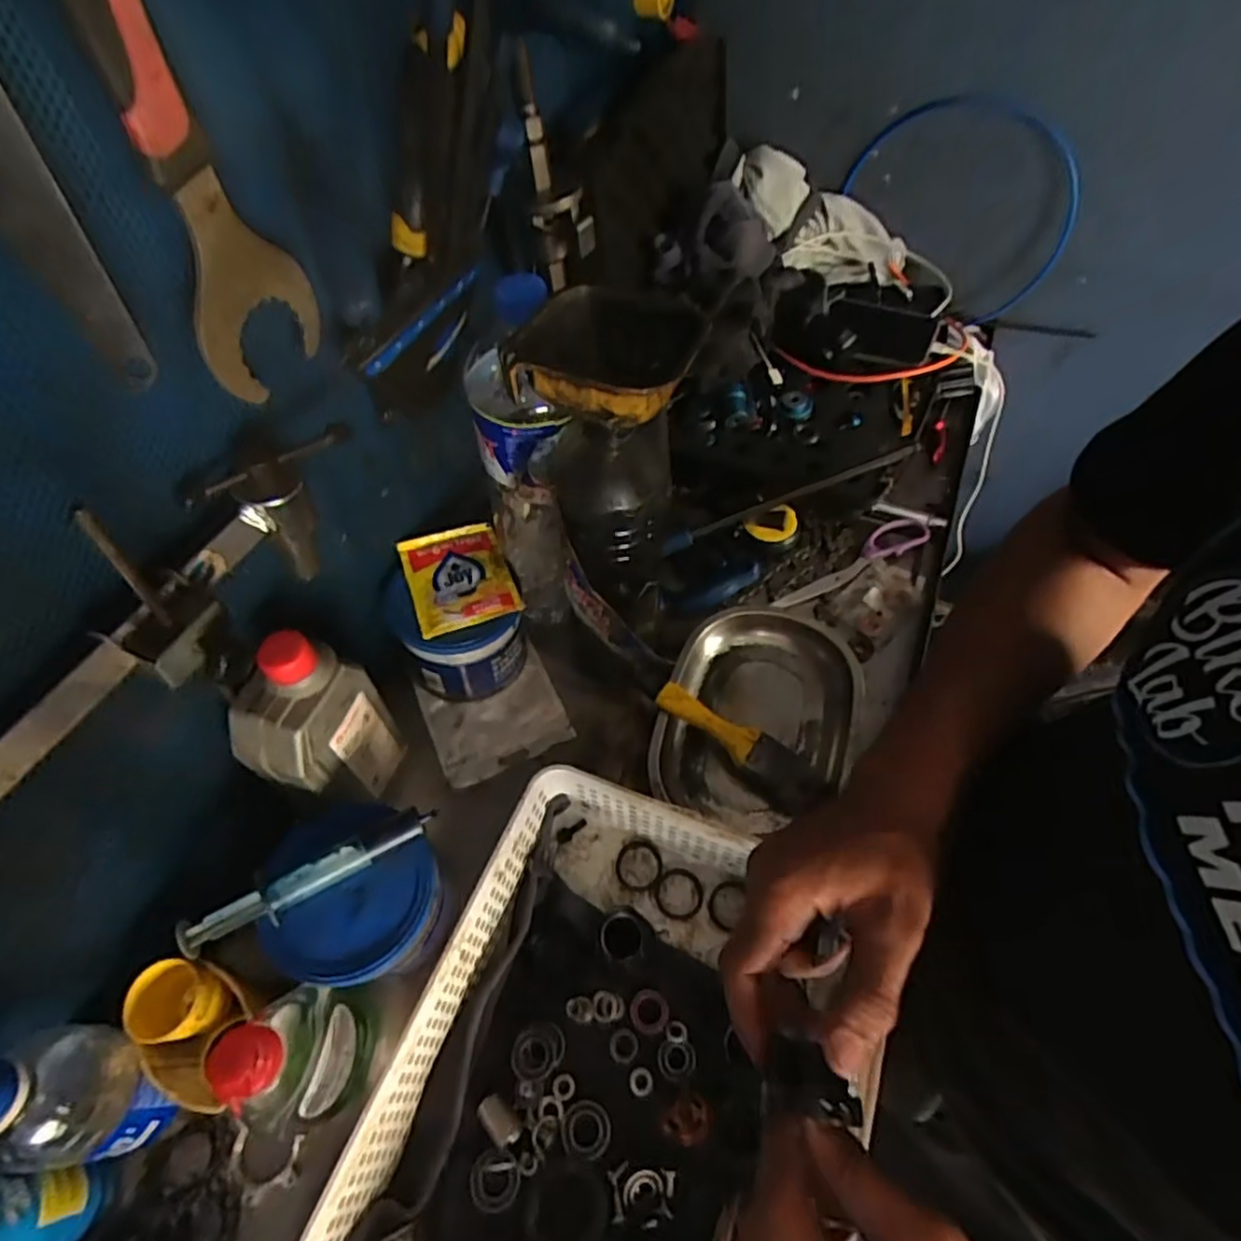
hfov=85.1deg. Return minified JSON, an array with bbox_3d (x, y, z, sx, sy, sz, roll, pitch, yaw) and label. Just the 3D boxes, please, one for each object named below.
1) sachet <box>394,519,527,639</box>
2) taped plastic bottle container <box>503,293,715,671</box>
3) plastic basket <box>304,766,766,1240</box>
[{"bbox_3d":[-0.130,-0.036,0.540,0.077,0.012,0.093,-21,58,-12],"label":"sachet"},{"bbox_3d":[-0.006,-0.091,0.437,0.096,0.204,0.095,-1,57,1],"label":"taped plastic bottle container"},{"bbox_3d":[-0.004,0.279,0.390,0.237,0.080,0.322,19,59,13],"label":"plastic basket"}]

